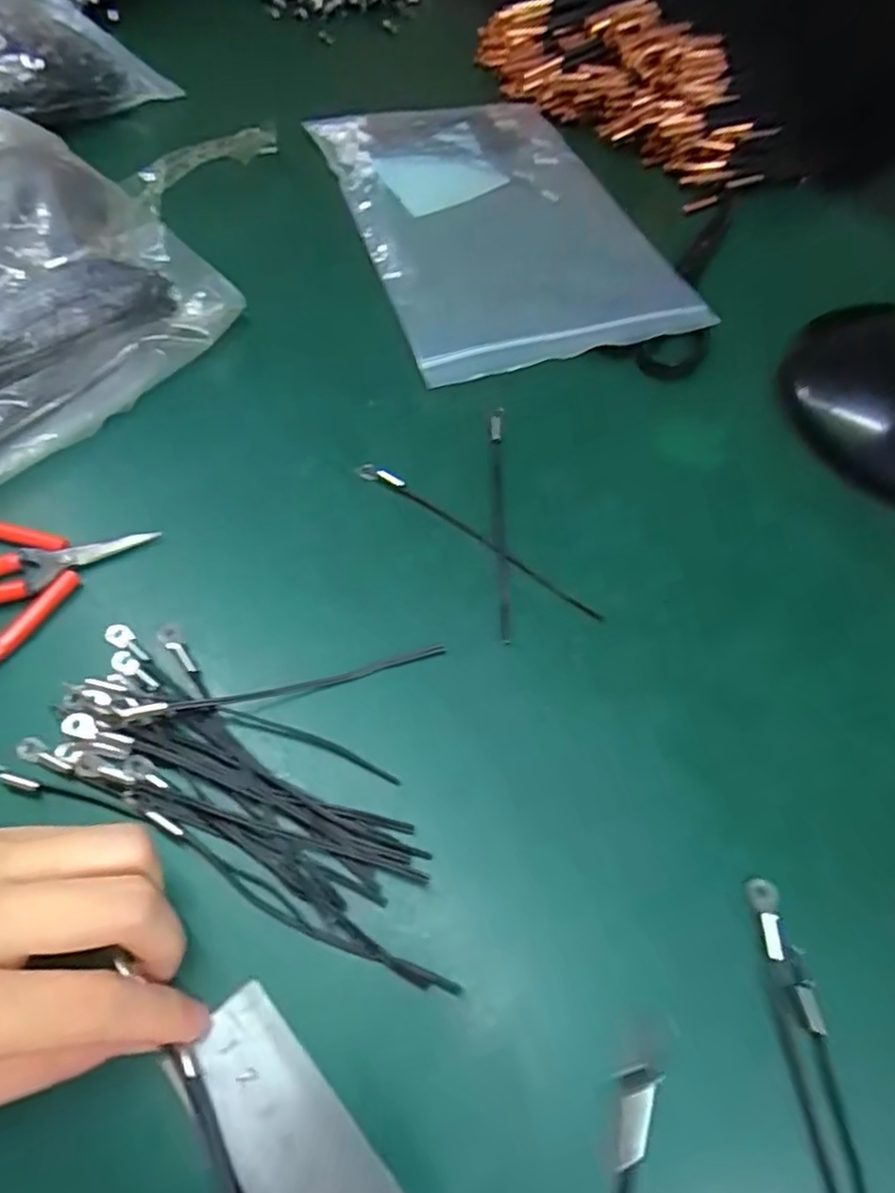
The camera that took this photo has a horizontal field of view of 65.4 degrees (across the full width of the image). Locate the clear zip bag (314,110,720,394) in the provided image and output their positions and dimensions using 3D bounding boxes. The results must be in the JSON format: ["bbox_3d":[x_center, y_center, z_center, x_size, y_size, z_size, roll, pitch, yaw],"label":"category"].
[{"bbox_3d":[0.029,-0.213,0.396,0.157,0.014,0.221,-14,63,-11],"label":"clear zip bag"}]

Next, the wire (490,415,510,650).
[{"bbox_3d":[0.023,-0.034,0.305,0.006,0.007,0.118,2,61,-2],"label":"wire"}]

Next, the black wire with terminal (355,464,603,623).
[{"bbox_3d":[0.011,-0.026,0.300,0.126,0.006,0.008,33,64,14],"label":"black wire with terminal"}]

